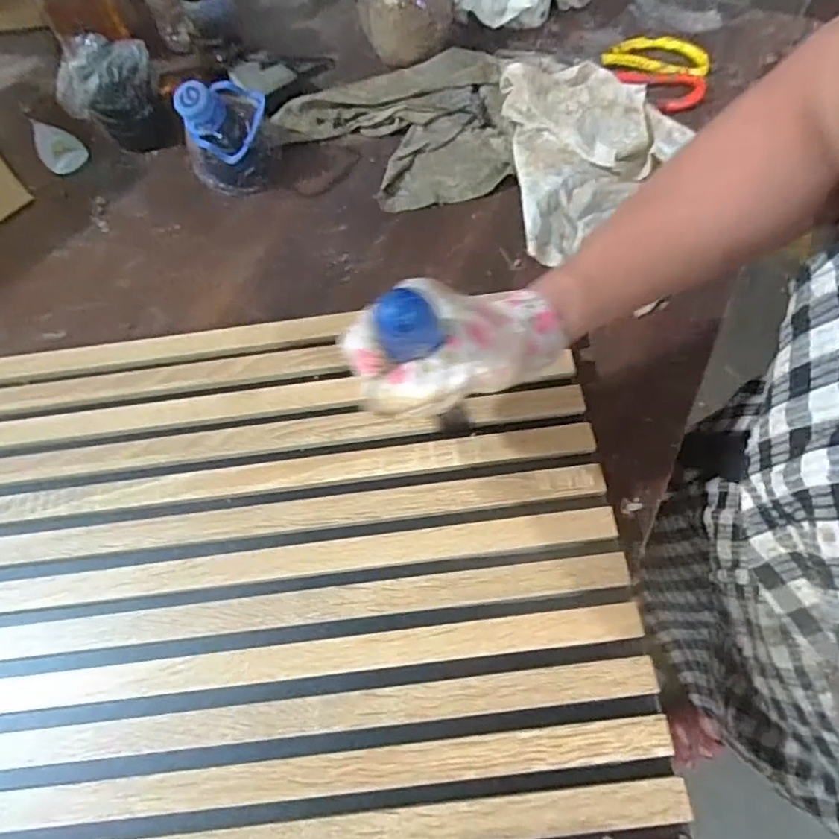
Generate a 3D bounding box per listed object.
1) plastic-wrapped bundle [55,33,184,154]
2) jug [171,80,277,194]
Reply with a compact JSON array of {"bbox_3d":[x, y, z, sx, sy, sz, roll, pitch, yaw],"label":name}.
[{"bbox_3d":[-0.301,-0.319,0.574,0.089,0.088,0.080,-39,68,-15],"label":"plastic-wrapped bundle"},{"bbox_3d":[-0.175,-0.261,0.533,0.084,0.095,0.073,-21,64,-7],"label":"jug"}]

